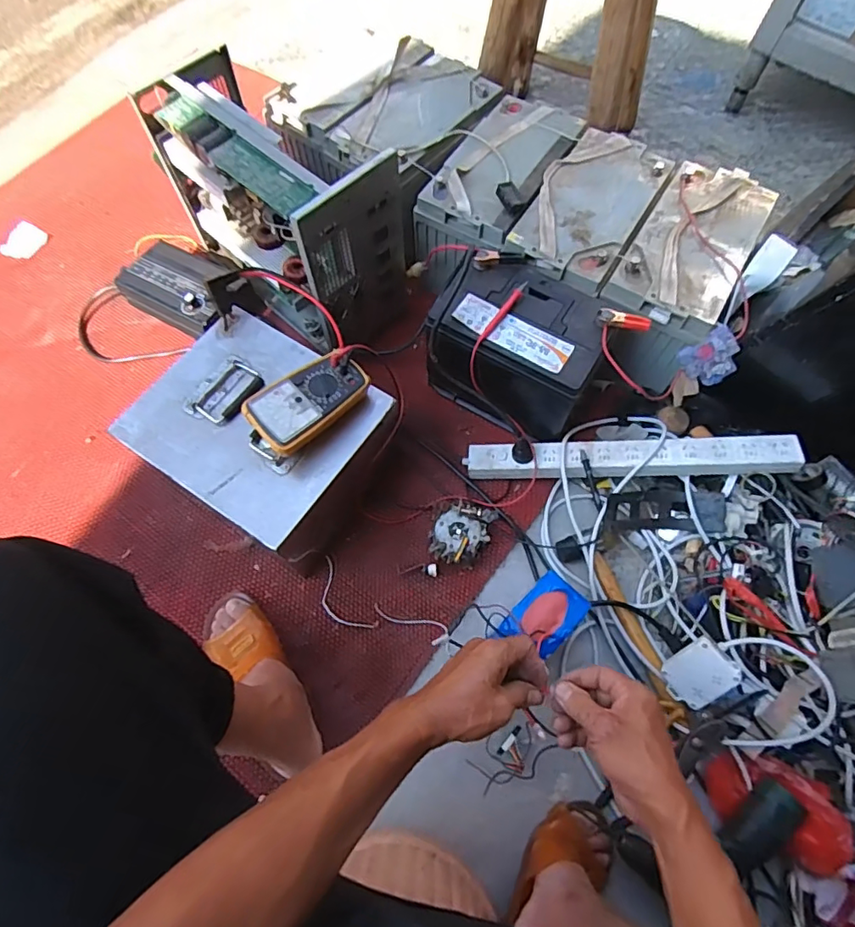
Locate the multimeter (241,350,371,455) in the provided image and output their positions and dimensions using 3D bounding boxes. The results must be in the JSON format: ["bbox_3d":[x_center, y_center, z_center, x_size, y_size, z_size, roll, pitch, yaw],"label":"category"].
[{"bbox_3d":[-0.160,-0.083,0.730,0.164,0.055,0.089,-41,74,-16],"label":"multimeter"}]

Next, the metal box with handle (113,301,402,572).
[{"bbox_3d":[-0.246,-0.031,0.831,0.318,0.175,0.267,32,70,11],"label":"metal box with handle"}]

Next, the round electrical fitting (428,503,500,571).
[{"bbox_3d":[0.052,0.110,0.832,0.091,0.041,0.095,18,68,6],"label":"round electrical fitting"}]

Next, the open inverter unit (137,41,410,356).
[{"bbox_3d":[-0.249,-0.426,0.924,0.420,0.324,0.199,41,72,14],"label":"open inverter unit"}]

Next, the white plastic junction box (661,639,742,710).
[{"bbox_3d":[0.368,0.287,0.721,0.092,0.012,0.064,-51,60,25],"label":"white plastic junction box"}]

